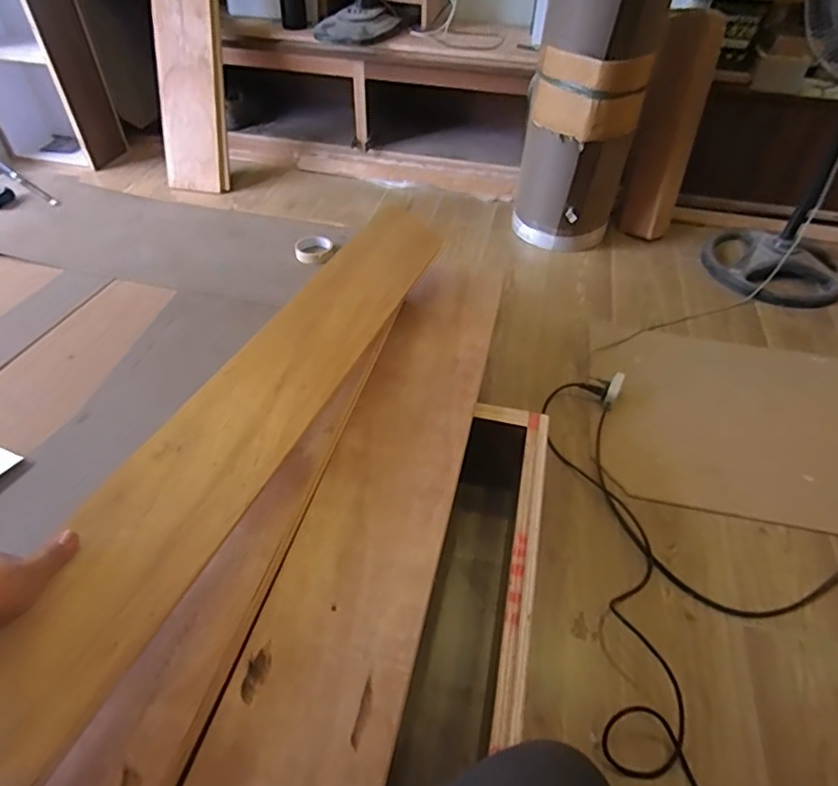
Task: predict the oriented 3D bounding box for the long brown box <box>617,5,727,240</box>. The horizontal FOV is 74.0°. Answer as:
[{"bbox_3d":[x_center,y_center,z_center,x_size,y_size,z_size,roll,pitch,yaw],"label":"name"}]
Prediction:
[{"bbox_3d":[0.734,-0.783,1.670,0.169,0.604,0.059,22,29,28],"label":"long brown box"}]

